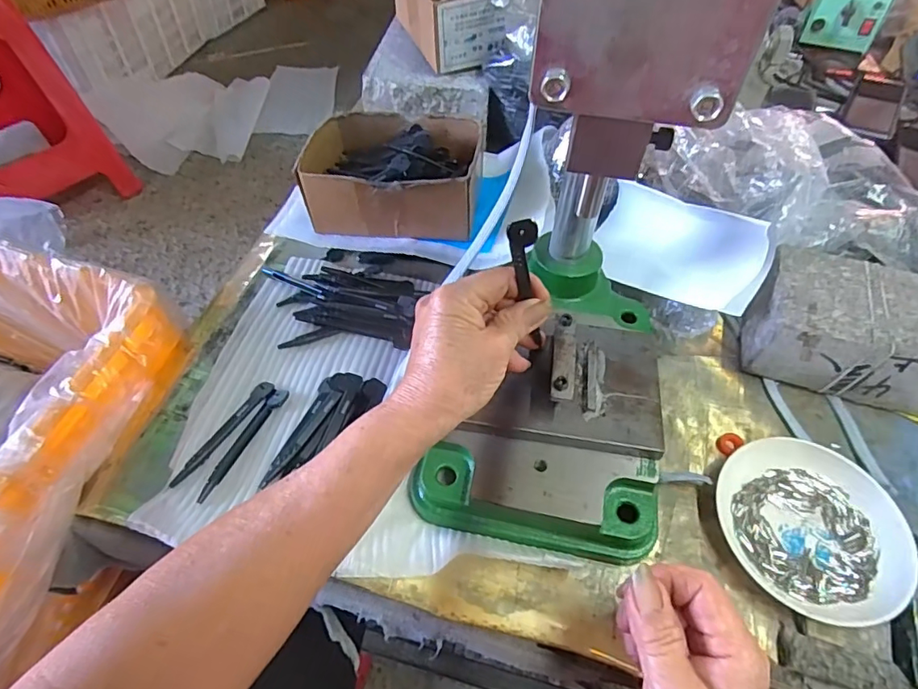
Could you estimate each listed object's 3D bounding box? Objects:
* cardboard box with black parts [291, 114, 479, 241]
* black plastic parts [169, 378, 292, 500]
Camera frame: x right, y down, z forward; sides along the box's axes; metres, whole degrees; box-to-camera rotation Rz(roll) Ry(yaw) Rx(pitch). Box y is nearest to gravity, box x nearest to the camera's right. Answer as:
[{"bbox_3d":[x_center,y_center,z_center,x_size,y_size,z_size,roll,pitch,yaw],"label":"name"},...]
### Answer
[{"bbox_3d":[-0.063,-0.175,0.528,0.165,0.060,0.130,9,53,5],"label":"cardboard box with black parts"},{"bbox_3d":[-0.167,0.067,0.390,0.030,0.008,0.098,20,55,13],"label":"black plastic parts"}]

